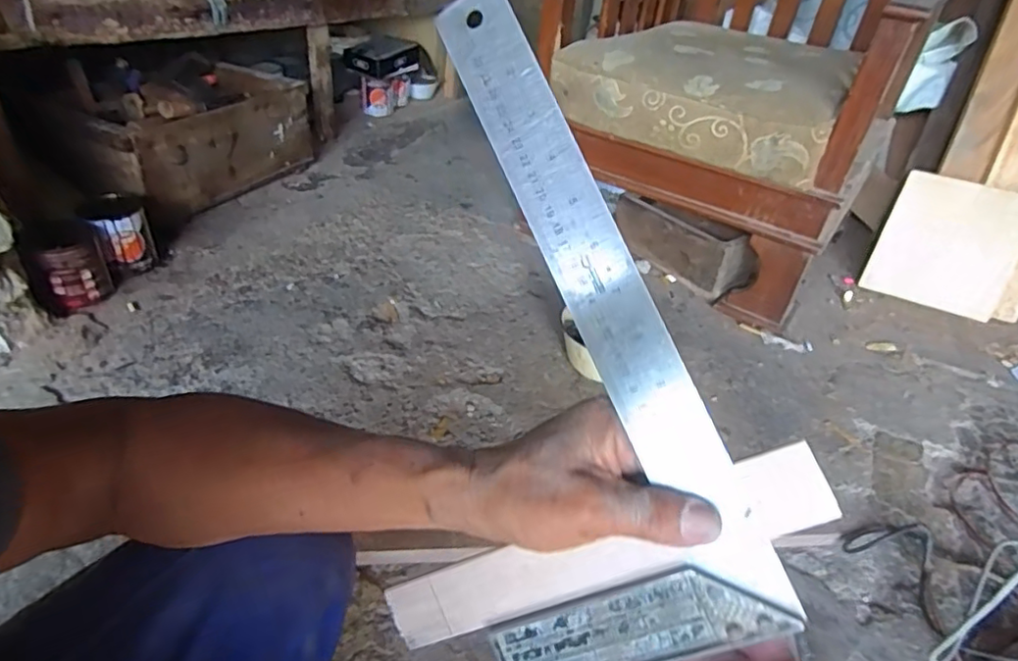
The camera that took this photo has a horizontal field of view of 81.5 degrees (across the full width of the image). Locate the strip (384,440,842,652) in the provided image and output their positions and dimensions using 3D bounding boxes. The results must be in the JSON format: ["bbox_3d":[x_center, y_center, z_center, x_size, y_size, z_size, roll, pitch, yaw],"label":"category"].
[{"bbox_3d":[0.040,0.120,0.311,0.245,0.038,0.007,-26,-7,19],"label":"strip"}]

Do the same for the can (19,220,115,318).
[{"bbox_3d":[-0.792,-0.116,1.047,0.108,0.148,0.111,3,38,-3],"label":"can"}]

